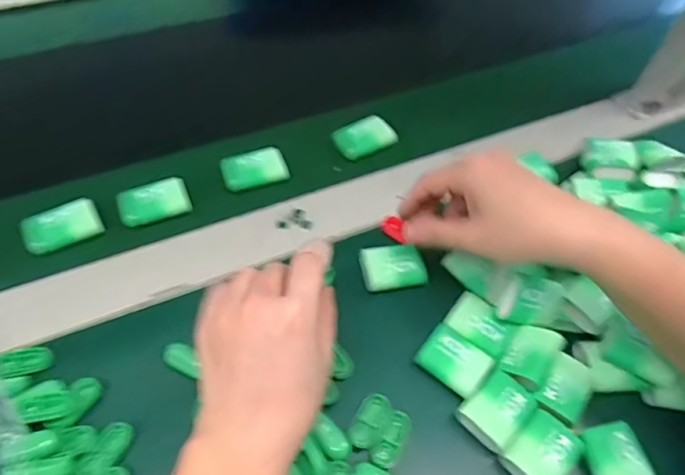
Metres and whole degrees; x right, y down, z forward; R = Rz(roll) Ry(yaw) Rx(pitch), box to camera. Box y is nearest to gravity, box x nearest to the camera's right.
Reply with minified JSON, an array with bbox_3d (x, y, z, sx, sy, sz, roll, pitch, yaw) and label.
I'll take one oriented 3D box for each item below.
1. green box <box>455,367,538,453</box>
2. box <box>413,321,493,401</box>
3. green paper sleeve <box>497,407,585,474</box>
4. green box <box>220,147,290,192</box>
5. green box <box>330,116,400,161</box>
[{"bbox_3d":[0.099,0.115,0.323,0.045,0.023,0.036,-36,64,-25],"label":"green box"},{"bbox_3d":[0.076,0.085,0.339,0.044,0.018,0.034,35,60,20],"label":"box"},{"bbox_3d":[0.123,0.137,0.310,0.048,0.023,0.034,-37,64,-25],"label":"green paper sleeve"},{"bbox_3d":[-0.077,-0.059,0.431,0.054,0.013,0.030,-14,57,-13],"label":"green box"},{"bbox_3d":[0.021,-0.095,0.465,0.052,0.013,0.036,-22,59,-18],"label":"green box"}]

